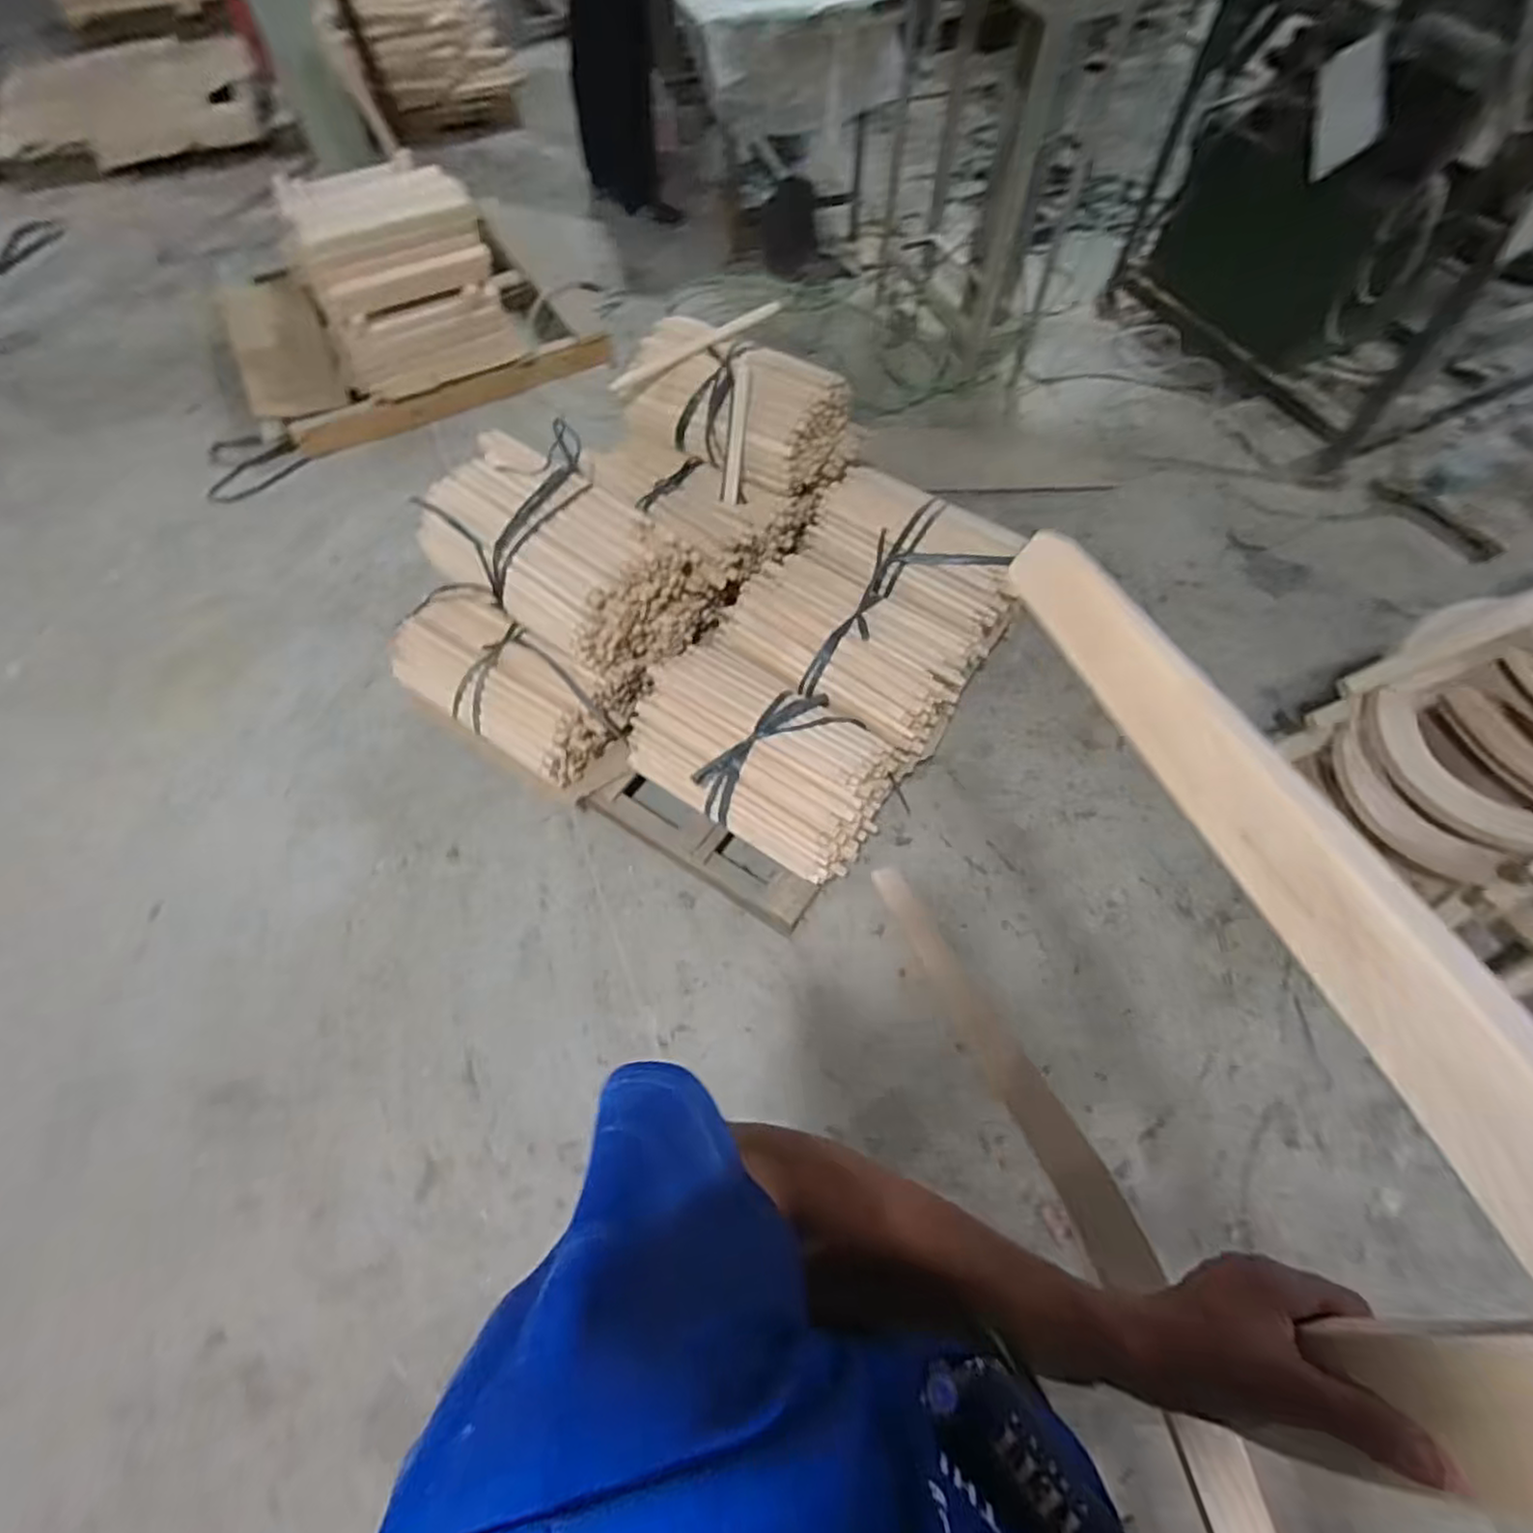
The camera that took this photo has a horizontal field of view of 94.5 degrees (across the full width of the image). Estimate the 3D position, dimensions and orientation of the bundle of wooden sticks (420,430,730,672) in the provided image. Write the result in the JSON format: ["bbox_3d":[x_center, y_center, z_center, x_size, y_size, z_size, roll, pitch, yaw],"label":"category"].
[{"bbox_3d":[-0.393,-0.417,1.412,0.490,0.297,0.344,34,67,17],"label":"bundle of wooden sticks"}]

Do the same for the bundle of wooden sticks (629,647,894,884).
[{"bbox_3d":[-0.014,-0.026,1.325,0.478,0.170,0.288,29,65,15],"label":"bundle of wooden sticks"}]

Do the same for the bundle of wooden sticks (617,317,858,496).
[{"bbox_3d":[-0.074,-0.787,1.559,0.504,0.244,0.272,22,64,12],"label":"bundle of wooden sticks"}]

